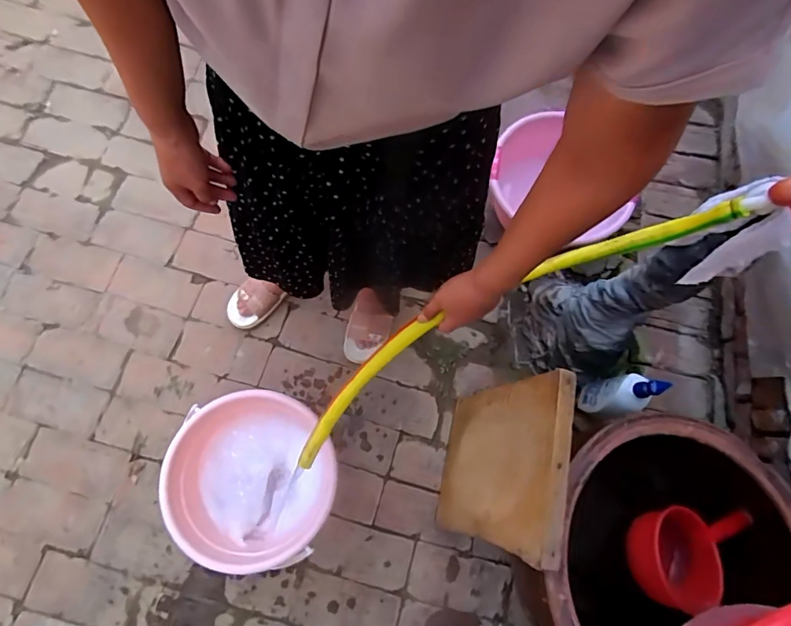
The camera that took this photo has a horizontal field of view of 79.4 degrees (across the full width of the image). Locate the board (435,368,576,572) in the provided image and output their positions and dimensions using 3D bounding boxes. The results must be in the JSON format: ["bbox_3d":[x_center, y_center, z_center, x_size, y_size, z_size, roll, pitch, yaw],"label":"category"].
[{"bbox_3d":[0.200,0.299,0.986,0.030,0.497,0.314,17,72,-10],"label":"board"}]

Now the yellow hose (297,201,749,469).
[{"bbox_3d":[0.147,0.022,0.714,0.748,0.132,0.109,-27,75,5],"label":"yellow hose"}]

